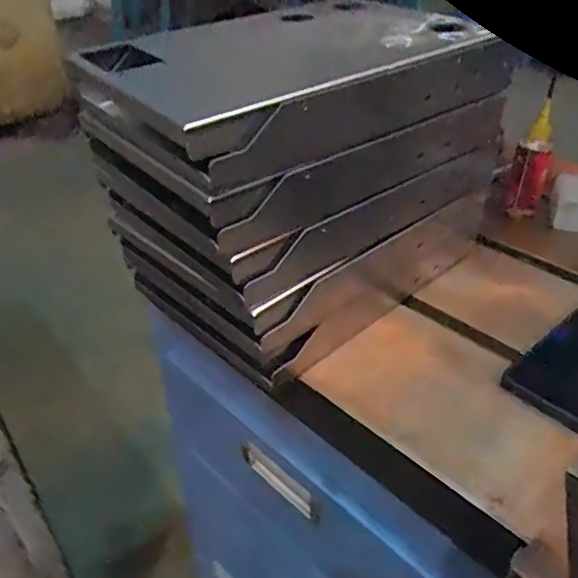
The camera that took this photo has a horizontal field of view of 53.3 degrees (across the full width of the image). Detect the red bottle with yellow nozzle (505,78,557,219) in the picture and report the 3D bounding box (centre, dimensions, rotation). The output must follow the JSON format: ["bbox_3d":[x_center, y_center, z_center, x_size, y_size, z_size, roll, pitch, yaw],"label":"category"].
[{"bbox_3d":[0.286,-0.154,0.674,0.041,0.144,0.033,14,39,18],"label":"red bottle with yellow nozzle"}]

